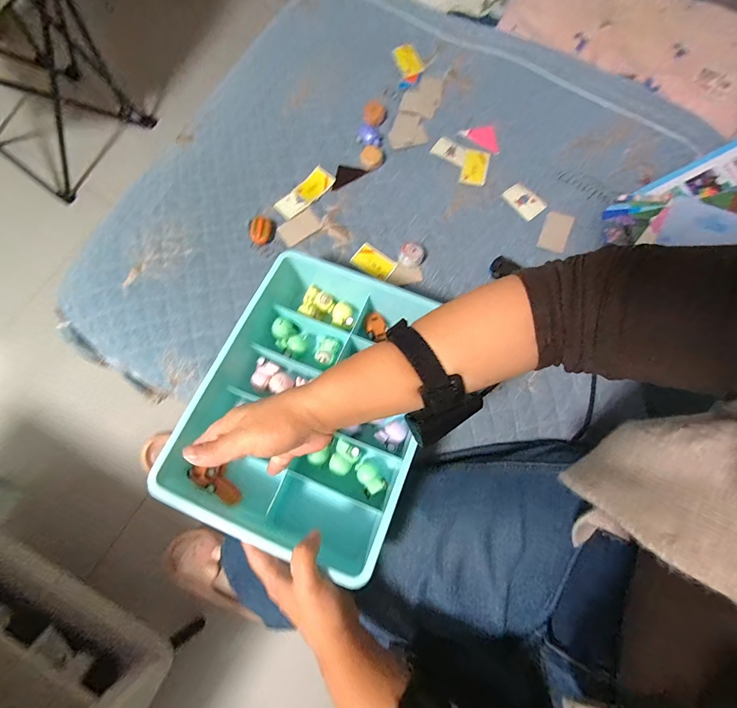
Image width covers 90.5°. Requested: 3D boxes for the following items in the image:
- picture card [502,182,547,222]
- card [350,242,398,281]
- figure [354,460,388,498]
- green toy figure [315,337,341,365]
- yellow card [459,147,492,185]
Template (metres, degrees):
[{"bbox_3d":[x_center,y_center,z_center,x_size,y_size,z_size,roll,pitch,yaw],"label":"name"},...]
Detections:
[{"bbox_3d":[0.232,-0.228,0.544,0.038,0.004,0.057,-39,80,1],"label":"picture card"},{"bbox_3d":[0.009,-0.131,0.520,0.056,0.008,0.041,37,78,1],"label":"card"},{"bbox_3d":[0.001,0.140,0.416,0.026,0.022,0.036,-29,77,-10],"label":"figure"},{"bbox_3d":[-0.050,-0.002,0.472,0.026,0.029,0.037,27,75,6],"label":"green toy figure"},{"bbox_3d":[0.165,-0.289,0.561,0.037,0.005,0.060,15,77,5],"label":"yellow card"}]

